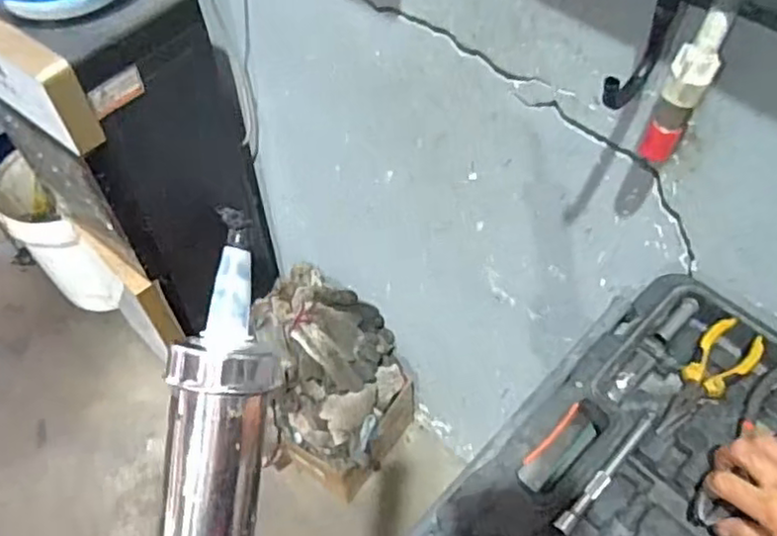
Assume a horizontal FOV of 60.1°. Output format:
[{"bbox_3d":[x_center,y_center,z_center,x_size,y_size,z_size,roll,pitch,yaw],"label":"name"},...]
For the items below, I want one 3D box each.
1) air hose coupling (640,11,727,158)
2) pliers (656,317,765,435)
[{"bbox_3d":[0.259,-0.157,0.587,0.034,0.143,0.026,25,57,17],"label":"air hose coupling"},{"bbox_3d":[0.310,0.106,0.661,0.147,0.022,0.051,-32,59,-22],"label":"pliers"}]

